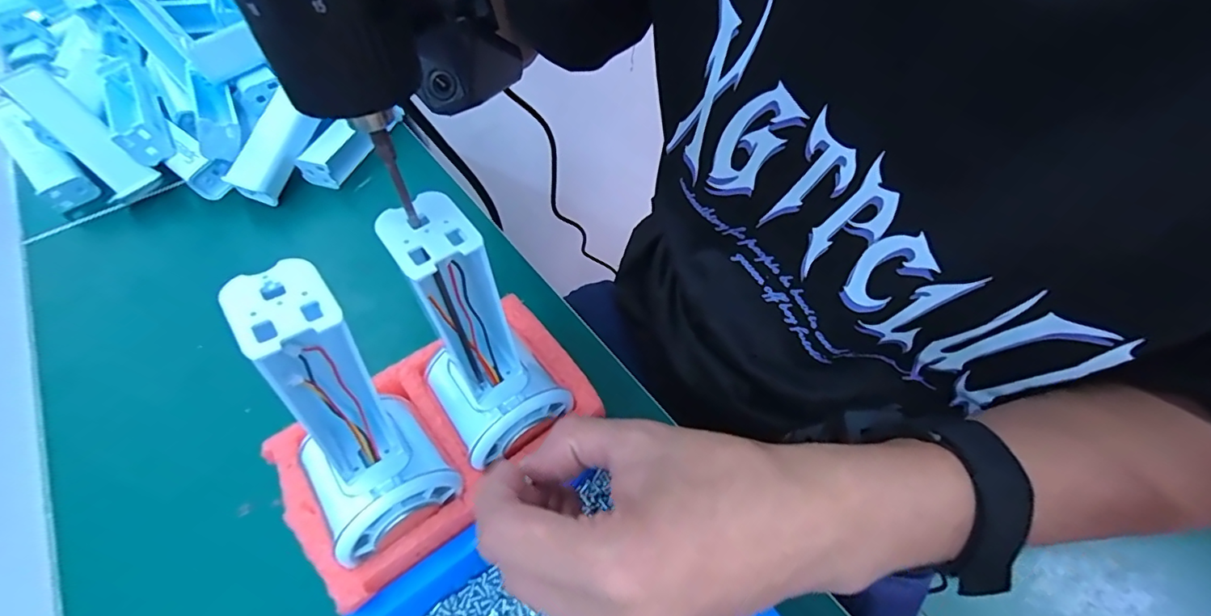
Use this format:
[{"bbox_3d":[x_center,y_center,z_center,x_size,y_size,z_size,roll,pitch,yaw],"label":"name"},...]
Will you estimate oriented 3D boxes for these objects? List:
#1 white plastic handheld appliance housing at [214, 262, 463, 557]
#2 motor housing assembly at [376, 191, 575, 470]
[{"bbox_3d":[-0.102,0.043,0.188,0.060,0.122,0.049,-32,59,-20],"label":"white plastic handheld appliance housing"},{"bbox_3d":[-0.058,0.011,0.212,0.049,0.122,0.054,-31,59,-19],"label":"motor housing assembly"}]

